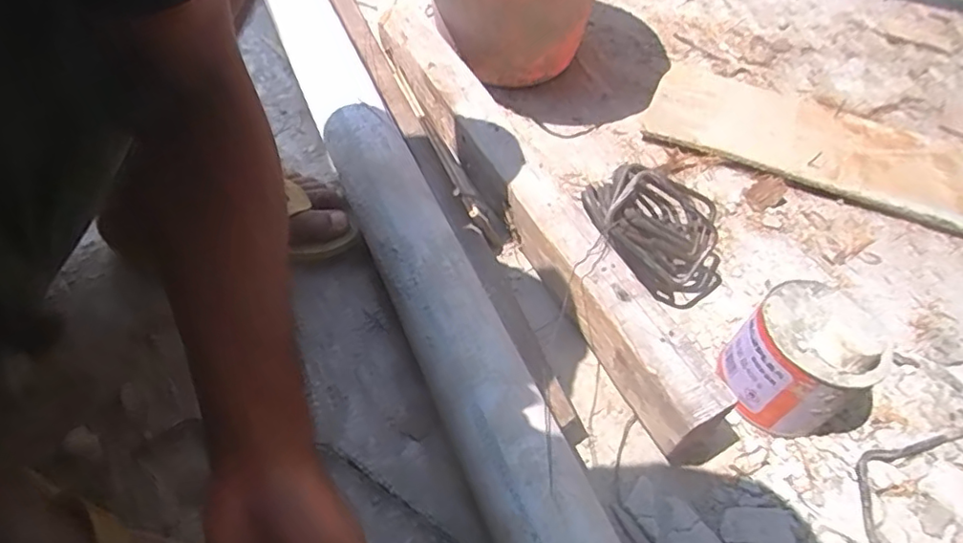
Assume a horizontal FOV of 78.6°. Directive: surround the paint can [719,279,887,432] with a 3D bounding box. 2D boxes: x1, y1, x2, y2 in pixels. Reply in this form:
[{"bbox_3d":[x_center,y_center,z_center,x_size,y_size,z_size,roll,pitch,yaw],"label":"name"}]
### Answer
[{"bbox_3d":[0.259,0.069,0.481,0.092,0.108,0.099,2,53,-3],"label":"paint can"}]

